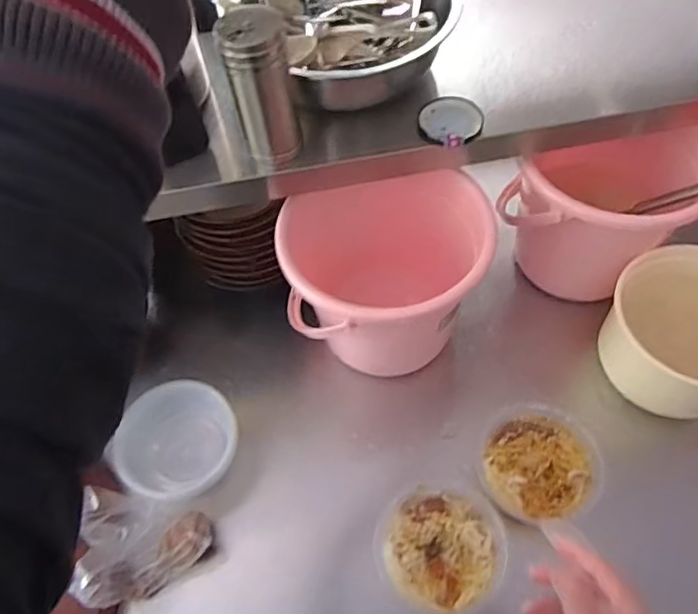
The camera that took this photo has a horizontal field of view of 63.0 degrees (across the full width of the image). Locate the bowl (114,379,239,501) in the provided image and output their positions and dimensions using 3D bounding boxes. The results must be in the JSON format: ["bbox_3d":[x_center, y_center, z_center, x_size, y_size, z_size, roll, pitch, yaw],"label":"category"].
[{"bbox_3d":[-0.212,0.170,0.727,0.142,0.065,0.143,-2,58,3],"label":"bowl"}]

